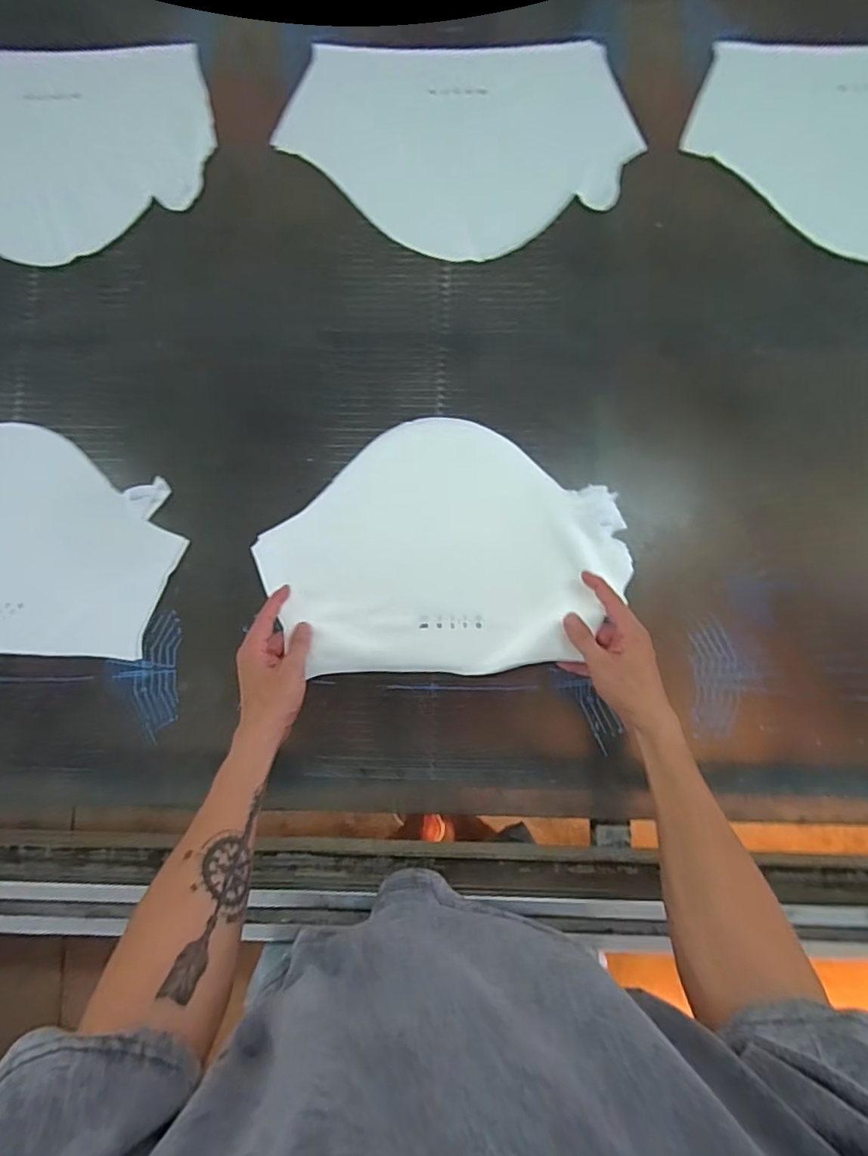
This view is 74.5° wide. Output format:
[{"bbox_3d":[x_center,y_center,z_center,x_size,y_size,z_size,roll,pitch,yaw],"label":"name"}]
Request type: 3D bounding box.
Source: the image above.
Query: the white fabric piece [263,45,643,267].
[{"bbox_3d":[0.026,-0.528,0.706,0.415,0.012,0.280,4,84,4],"label":"white fabric piece"}]

